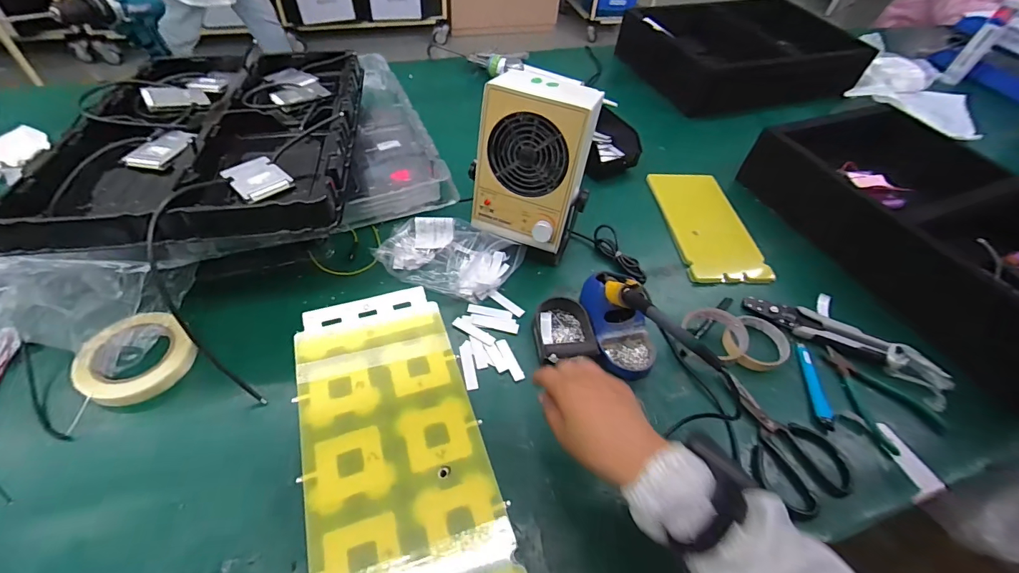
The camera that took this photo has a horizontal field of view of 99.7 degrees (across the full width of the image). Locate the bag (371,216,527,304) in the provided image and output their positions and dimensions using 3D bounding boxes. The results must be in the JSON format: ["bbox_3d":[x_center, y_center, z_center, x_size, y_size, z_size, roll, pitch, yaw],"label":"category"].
[{"bbox_3d":[-0.093,-0.053,0.659,0.209,0.050,0.124,21,52,11],"label":"bag"}]

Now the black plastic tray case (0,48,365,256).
[{"bbox_3d":[-0.407,-0.214,0.608,0.353,0.073,0.437,-4,51,-9],"label":"black plastic tray case"}]

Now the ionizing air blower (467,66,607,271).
[{"bbox_3d":[0.035,-0.163,0.634,0.158,0.241,0.131,24,52,14],"label":"ionizing air blower"}]

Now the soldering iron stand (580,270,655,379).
[{"bbox_3d":[0.153,0.038,0.584,0.084,0.078,0.153,-3,51,-8],"label":"soldering iron stand"}]

